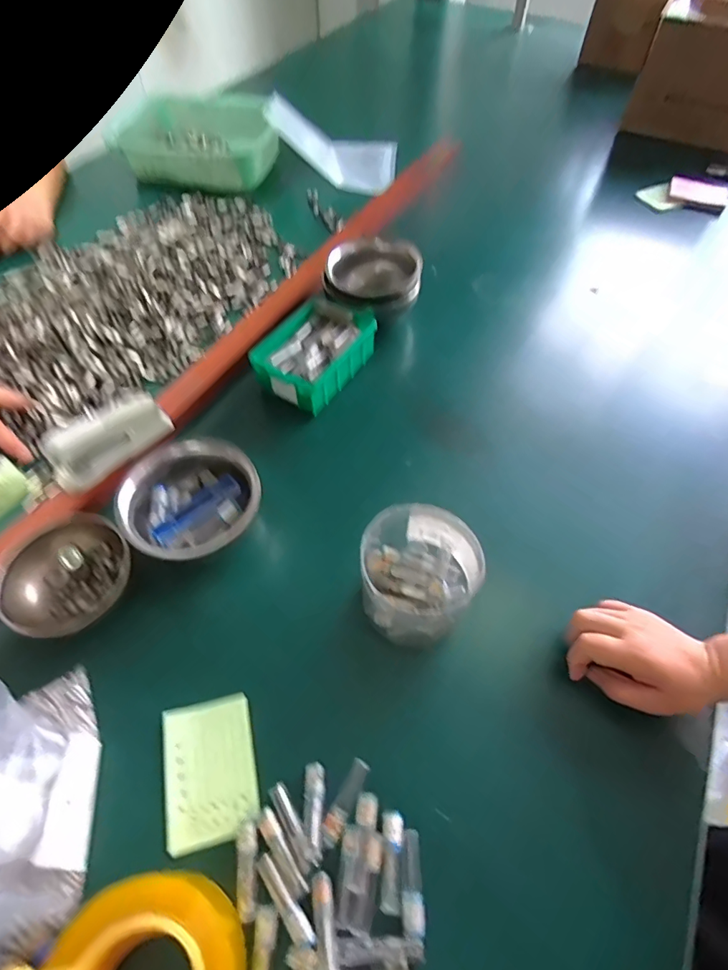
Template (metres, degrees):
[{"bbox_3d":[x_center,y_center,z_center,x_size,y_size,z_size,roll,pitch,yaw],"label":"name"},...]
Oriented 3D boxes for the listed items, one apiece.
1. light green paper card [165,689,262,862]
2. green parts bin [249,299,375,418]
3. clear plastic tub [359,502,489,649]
[{"bbox_3d":[-0.123,0.226,0.384,0.069,0.007,0.100,-12,57,-9],"label":"light green paper card"},{"bbox_3d":[-0.059,-0.167,0.604,0.102,0.050,0.148,26,60,15],"label":"green parts bin"},{"bbox_3d":[0.045,0.079,0.434,0.112,0.074,0.104,0,56,-1],"label":"clear plastic tub"}]

